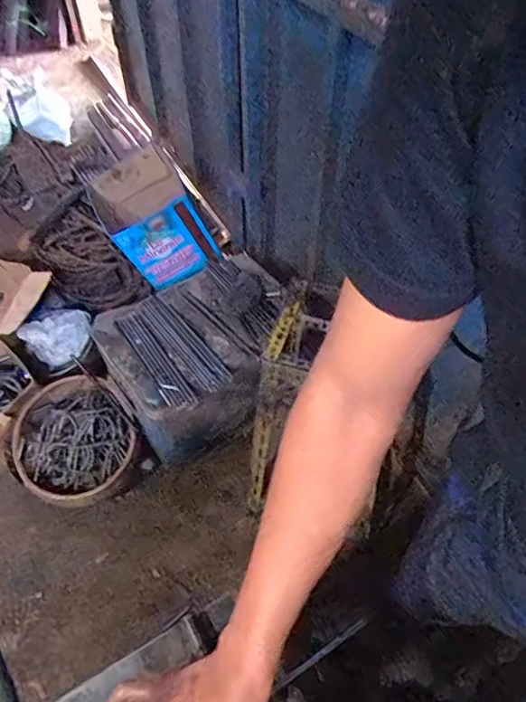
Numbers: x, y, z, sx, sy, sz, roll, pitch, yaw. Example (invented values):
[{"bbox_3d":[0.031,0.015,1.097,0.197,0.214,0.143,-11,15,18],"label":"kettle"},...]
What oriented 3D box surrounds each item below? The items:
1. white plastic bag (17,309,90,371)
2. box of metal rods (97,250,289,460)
[{"bbox_3d":[-0.620,-0.049,1.561,0.227,0.099,0.193,36,61,25],"label":"white plastic bag"},{"bbox_3d":[-0.166,0.013,1.413,0.478,0.339,0.377,-32,58,-22],"label":"box of metal rods"}]

